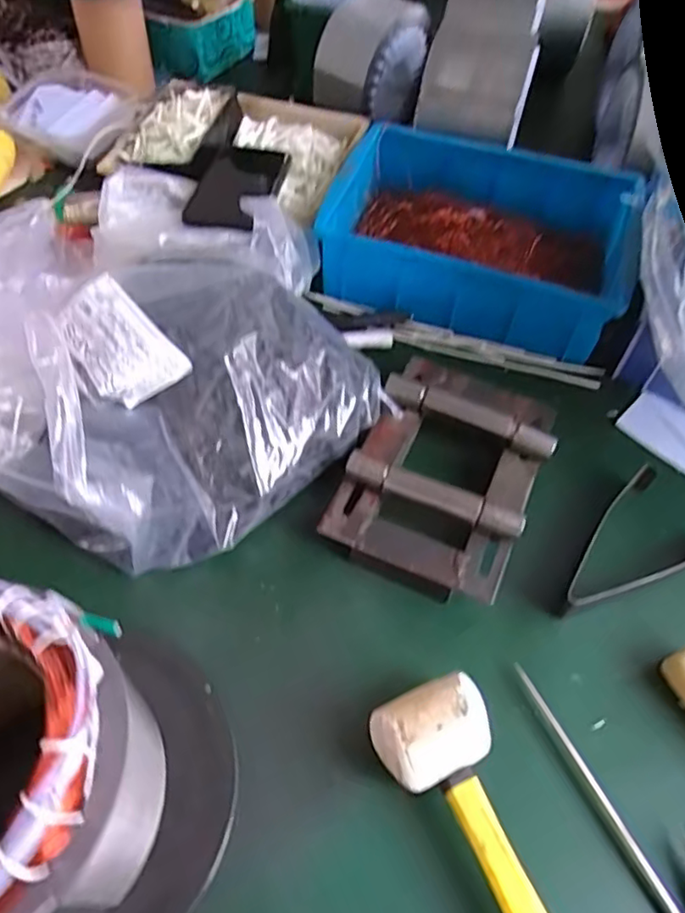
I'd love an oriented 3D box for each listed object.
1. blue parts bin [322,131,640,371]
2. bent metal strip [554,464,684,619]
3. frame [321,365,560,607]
[{"bbox_3d":[0.130,-0.227,0.644,0.270,0.078,0.219,13,56,7],"label":"blue parts bin"},{"bbox_3d":[0.213,0.070,0.472,0.143,0.031,0.076,-33,63,-22],"label":"bent metal strip"},{"bbox_3d":[0.081,0.006,0.498,0.132,0.048,0.192,21,58,12],"label":"frame"}]

